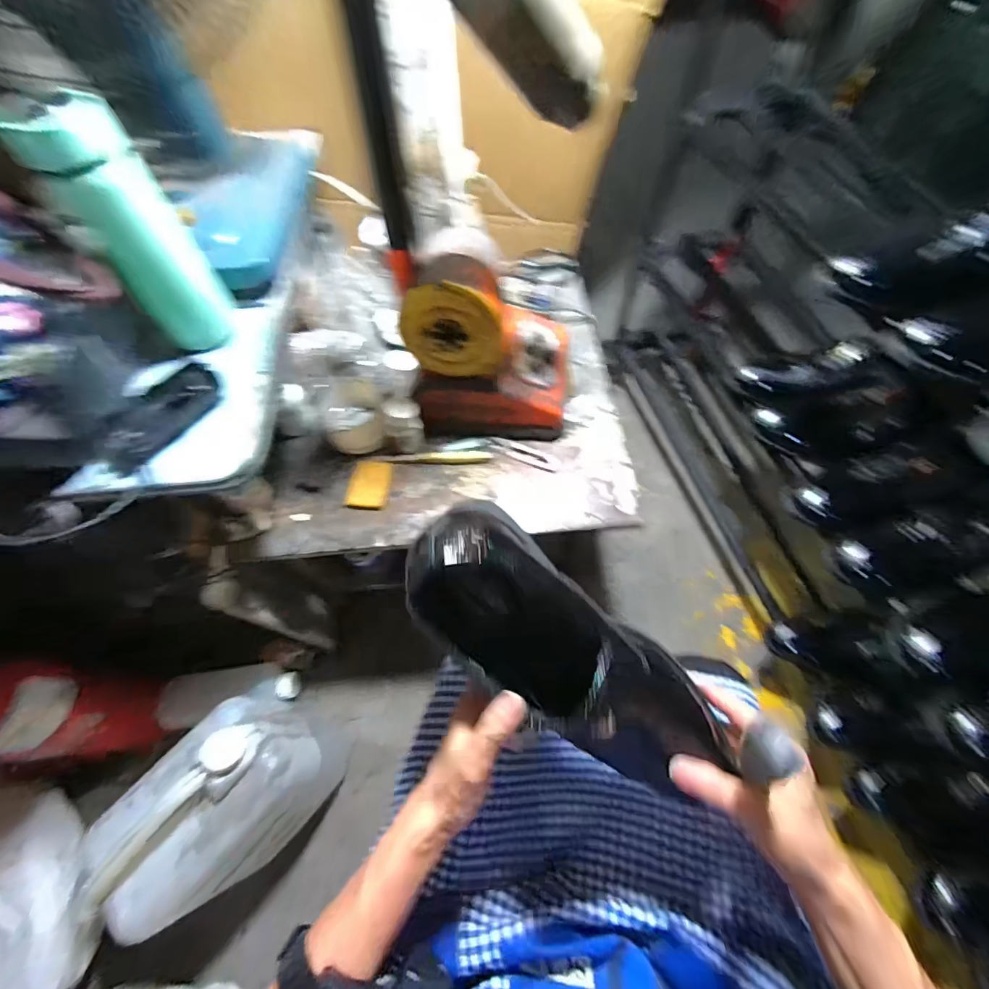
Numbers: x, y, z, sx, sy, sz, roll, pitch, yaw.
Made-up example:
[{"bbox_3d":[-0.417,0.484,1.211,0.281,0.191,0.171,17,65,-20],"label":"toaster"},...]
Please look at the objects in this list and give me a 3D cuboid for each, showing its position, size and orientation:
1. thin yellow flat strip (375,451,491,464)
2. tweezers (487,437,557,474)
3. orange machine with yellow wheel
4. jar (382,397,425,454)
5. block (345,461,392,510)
[{"bbox_3d":[-0.084,-0.054,0.617,0.158,0.006,0.017,-2,63,0],"label":"thin yellow flat strip"},{"bbox_3d":[0.037,-0.057,0.619,0.106,0.004,0.023,22,65,11],"label":"tweezers"},{"bbox_3d":[0.000,-0.207,0.574,0.224,0.220,0.169,0,63,1],"label":"orange machine with yellow wheel"},{"bbox_3d":[-0.128,-0.096,0.600,0.058,0.071,0.049,-20,64,-9],"label":"jar"},{"bbox_3d":[-0.174,-0.014,0.600,0.055,0.010,0.073,4,63,3],"label":"block"}]

